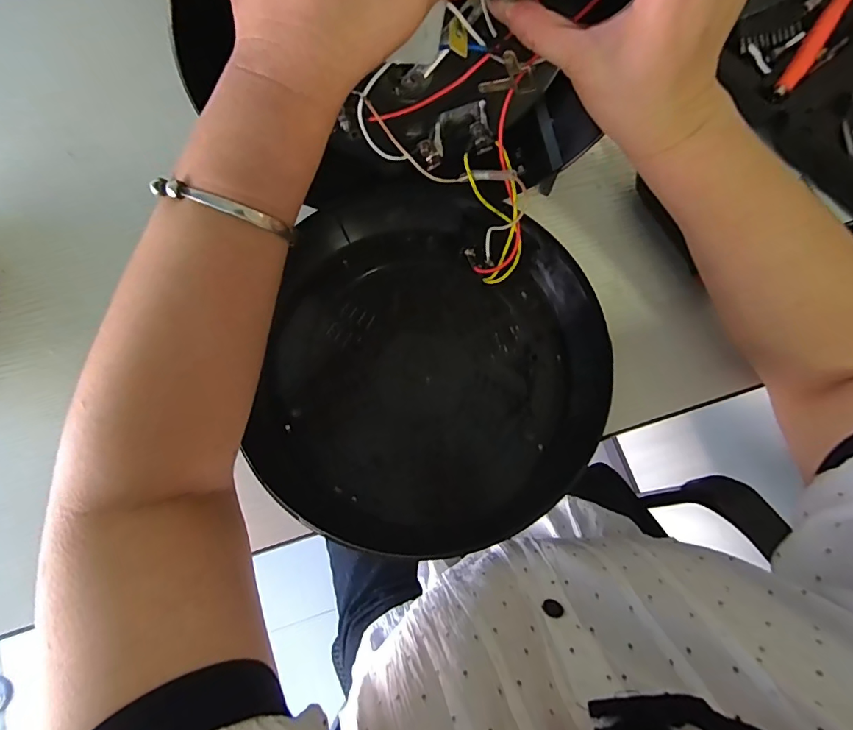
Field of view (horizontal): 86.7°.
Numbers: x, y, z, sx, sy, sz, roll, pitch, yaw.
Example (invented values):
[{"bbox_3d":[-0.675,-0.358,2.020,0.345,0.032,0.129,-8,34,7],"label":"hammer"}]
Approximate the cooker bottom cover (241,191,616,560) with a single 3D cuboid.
[{"bbox_3d":[0.006,-0.002,0.326,0.240,0.042,0.253,8,74,2],"label":"cooker bottom cover"}]

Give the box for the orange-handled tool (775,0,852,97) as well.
[{"bbox_3d":[0.349,-0.290,0.401,0.017,0.009,0.156,35,77,9],"label":"orange-handled tool"}]

